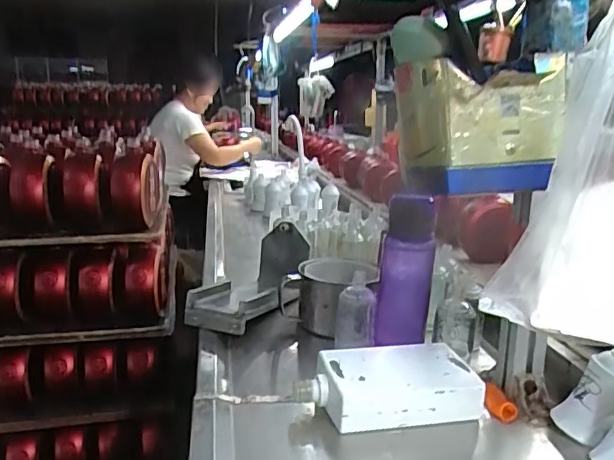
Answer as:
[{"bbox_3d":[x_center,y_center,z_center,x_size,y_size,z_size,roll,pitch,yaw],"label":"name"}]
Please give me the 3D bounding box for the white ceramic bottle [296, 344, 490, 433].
[{"bbox_3d":[0.091,0.181,0.665,0.200,0.050,0.110,-3,14,-15],"label":"white ceramic bottle"}]

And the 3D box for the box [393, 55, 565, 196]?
[{"bbox_3d":[0.189,-0.110,0.615,0.154,0.130,0.111,-4,14,-18],"label":"box"}]

